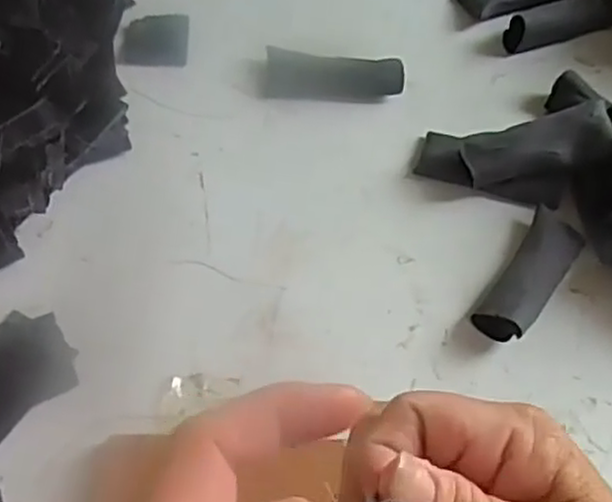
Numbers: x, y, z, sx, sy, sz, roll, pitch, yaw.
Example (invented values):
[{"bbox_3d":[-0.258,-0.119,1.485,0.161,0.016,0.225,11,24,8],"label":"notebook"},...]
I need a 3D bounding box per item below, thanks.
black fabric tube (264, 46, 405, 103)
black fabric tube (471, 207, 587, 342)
[{"bbox_3d":[0.022,-0.137,0.561,0.105,0.020,0.041,6,59,0],"label":"black fabric tube"},{"bbox_3d":[0.150,0.014,0.472,0.036,0.025,0.106,31,62,14],"label":"black fabric tube"}]

